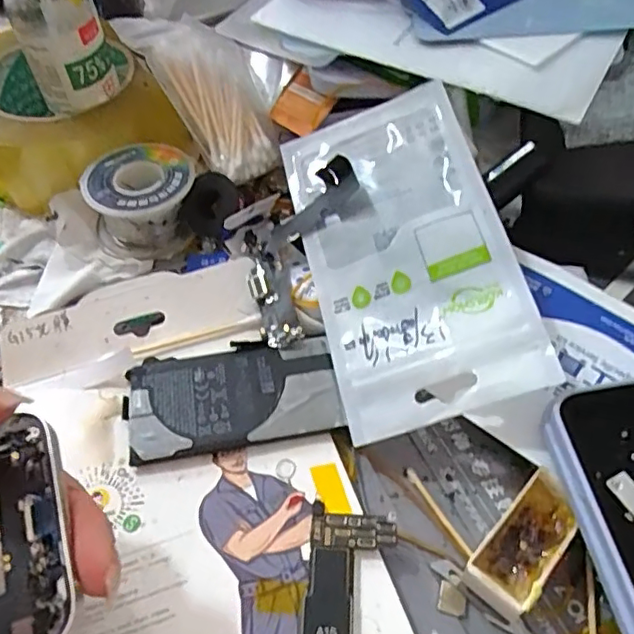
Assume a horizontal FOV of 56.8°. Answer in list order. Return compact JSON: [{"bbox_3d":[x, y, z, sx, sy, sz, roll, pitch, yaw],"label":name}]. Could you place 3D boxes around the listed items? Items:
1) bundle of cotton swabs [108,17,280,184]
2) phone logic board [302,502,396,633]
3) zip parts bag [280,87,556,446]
[{"bbox_3d":[-0.054,-0.117,0.301,0.051,0.012,0.097,-31,87,-28],"label":"bundle of cotton swabs"},{"bbox_3d":[0.008,0.101,0.187,0.027,0.004,0.076,5,55,5],"label":"phone logic board"},{"bbox_3d":[0.034,-0.030,0.243,0.078,0.007,0.147,-20,62,15],"label":"zip parts bag"}]

